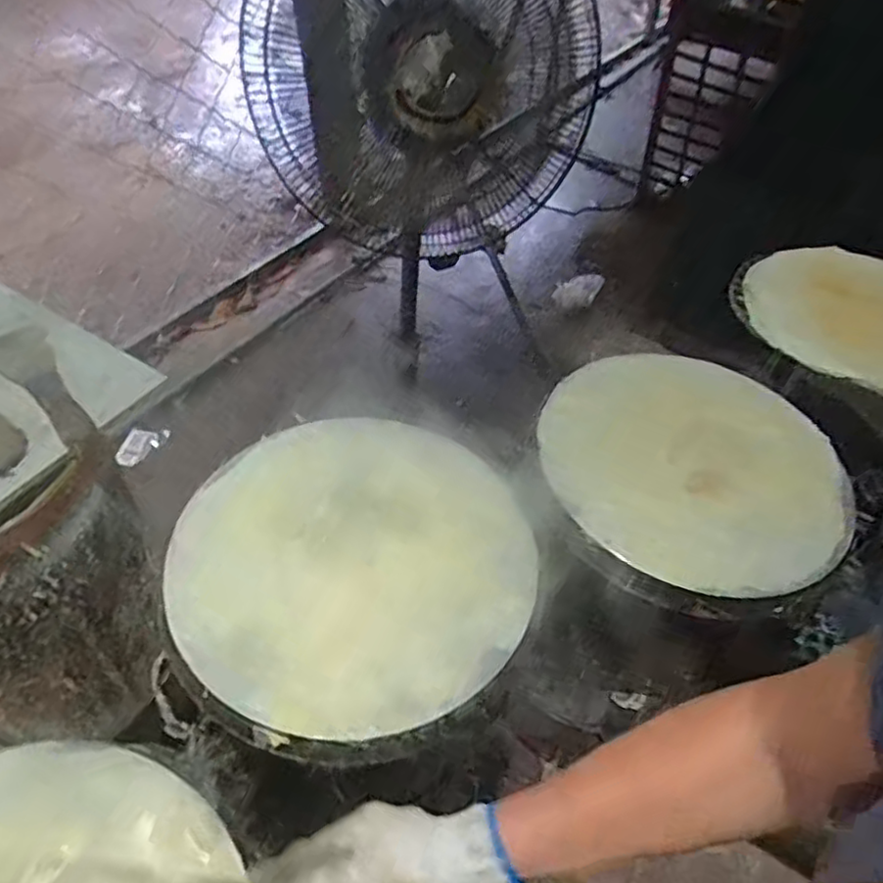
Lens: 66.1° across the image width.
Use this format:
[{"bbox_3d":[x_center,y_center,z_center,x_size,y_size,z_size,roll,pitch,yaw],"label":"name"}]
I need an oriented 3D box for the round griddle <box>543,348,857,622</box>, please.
[{"bbox_3d":[0.327,0.025,0.873,0.412,0.037,0.371,-22,54,-22],"label":"round griddle"}]

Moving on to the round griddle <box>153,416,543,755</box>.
[{"bbox_3d":[-0.095,0.112,0.725,0.389,0.040,0.367,-21,53,-22],"label":"round griddle"}]

